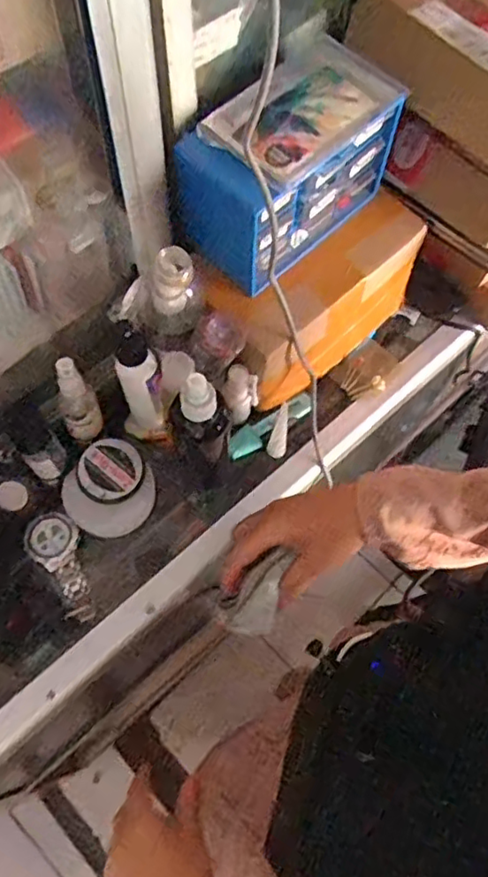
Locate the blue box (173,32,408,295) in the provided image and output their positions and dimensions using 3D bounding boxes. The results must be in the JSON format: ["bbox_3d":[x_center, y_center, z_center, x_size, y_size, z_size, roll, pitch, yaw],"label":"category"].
[{"bbox_3d":[0.035,-0.215,0.479,0.090,0.102,0.159,39,71,14],"label":"blue box"}]

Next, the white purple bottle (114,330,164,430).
[{"bbox_3d":[-0.096,-0.049,0.559,0.037,0.111,0.035,-6,45,-4],"label":"white purple bottle"}]

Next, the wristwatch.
[{"bbox_3d":[-0.158,0.112,0.542,0.046,0.016,0.099,-33,72,-14],"label":"wristwatch"}]

